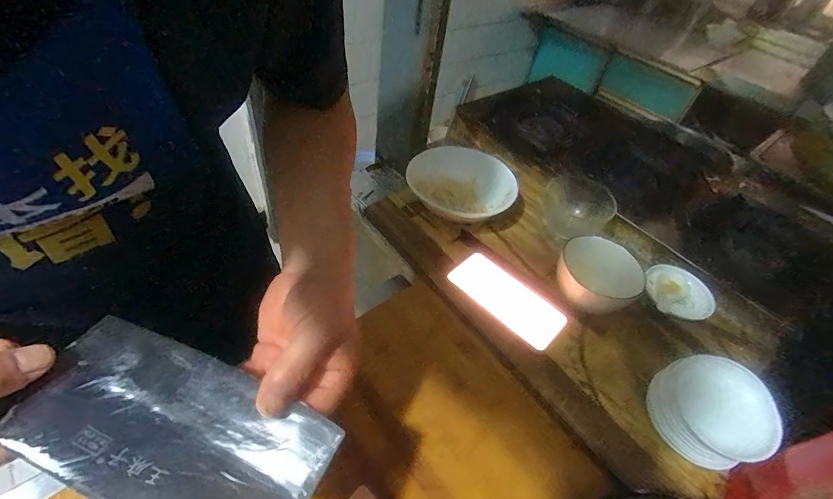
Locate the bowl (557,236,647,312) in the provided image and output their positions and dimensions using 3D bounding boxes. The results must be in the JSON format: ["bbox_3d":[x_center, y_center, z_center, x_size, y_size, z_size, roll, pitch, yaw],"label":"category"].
[{"bbox_3d":[0.242,0.038,0.518,0.094,0.064,0.100,5,47,-5],"label":"bowl"}]

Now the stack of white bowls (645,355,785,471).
[{"bbox_3d":[0.296,0.169,0.398,0.095,0.077,0.098,-18,52,-24],"label":"stack of white bowls"}]

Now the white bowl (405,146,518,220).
[{"bbox_3d":[0.068,-0.096,0.620,0.165,0.060,0.165,5,47,-5],"label":"white bowl"}]

